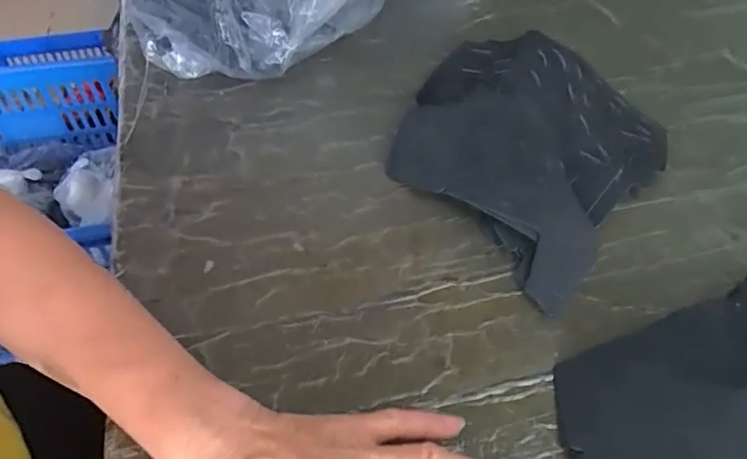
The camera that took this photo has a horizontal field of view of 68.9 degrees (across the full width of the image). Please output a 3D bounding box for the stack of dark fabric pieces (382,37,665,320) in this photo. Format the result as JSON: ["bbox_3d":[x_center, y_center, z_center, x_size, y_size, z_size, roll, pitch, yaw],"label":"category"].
[{"bbox_3d":[0.121,-0.078,0.454,0.209,0.047,0.238,32,56,25],"label":"stack of dark fabric pieces"}]

